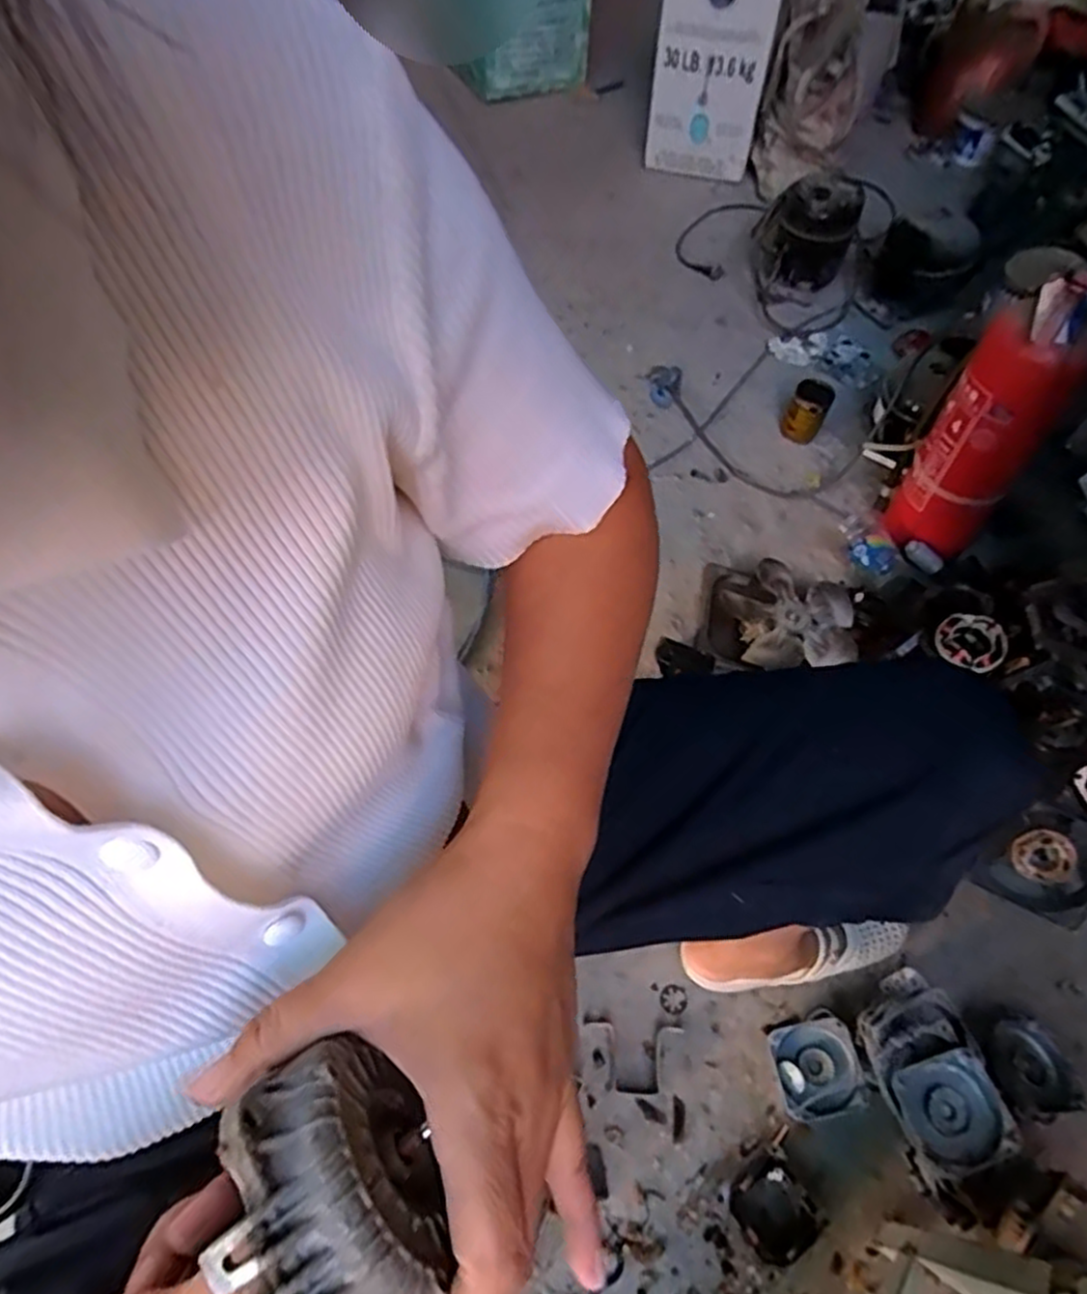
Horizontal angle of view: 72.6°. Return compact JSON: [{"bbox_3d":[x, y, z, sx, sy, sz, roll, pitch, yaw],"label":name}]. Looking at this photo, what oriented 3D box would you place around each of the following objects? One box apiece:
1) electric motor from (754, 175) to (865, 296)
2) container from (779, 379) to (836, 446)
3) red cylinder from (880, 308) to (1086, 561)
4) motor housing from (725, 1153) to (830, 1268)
[{"bbox_3d":[0.510,-0.802,1.467,0.176,0.187,0.167,22,59,12],"label":"electric motor"},{"bbox_3d":[0.457,-0.410,1.271,0.070,0.085,0.060,27,60,16],"label":"container"},{"bbox_3d":[0.580,-0.269,0.989,0.131,0.321,0.138,32,61,18],"label":"red cylinder"},{"bbox_3d":[0.211,0.521,0.683,0.064,0.031,0.070,-33,63,-21],"label":"motor housing"}]

